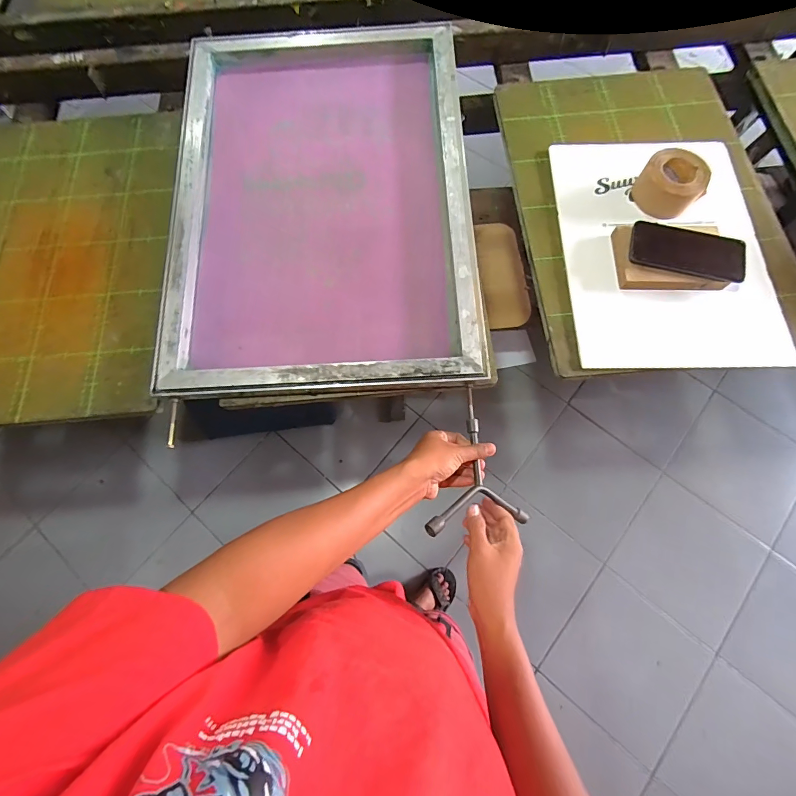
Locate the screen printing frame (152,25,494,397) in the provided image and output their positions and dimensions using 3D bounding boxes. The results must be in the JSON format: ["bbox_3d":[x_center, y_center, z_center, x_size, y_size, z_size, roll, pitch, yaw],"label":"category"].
[{"bbox_3d":[-0.120,-0.331,0.632,0.467,0.055,0.664,-3,72,1],"label":"screen printing frame"}]

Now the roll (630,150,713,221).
[{"bbox_3d":[0.425,-0.332,0.610,0.095,0.055,0.080,39,77,12],"label":"roll"}]

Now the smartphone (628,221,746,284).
[{"bbox_3d":[0.426,-0.212,0.575,0.159,0.014,0.077,15,78,5],"label":"smartphone"}]

